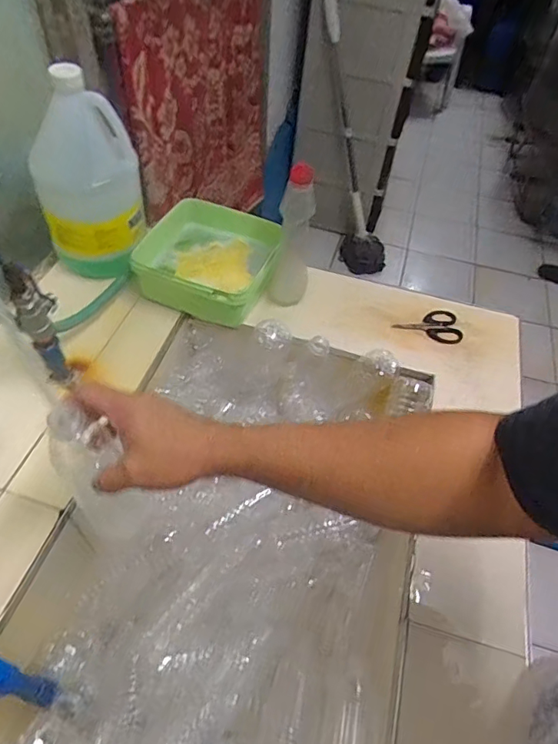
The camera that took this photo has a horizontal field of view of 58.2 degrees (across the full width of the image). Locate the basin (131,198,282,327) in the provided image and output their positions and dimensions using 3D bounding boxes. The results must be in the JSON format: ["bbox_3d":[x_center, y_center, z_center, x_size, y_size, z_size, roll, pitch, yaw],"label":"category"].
[{"bbox_3d":[-0.115,-0.181,0.806,0.211,0.084,0.211,17,52,9],"label":"basin"}]

